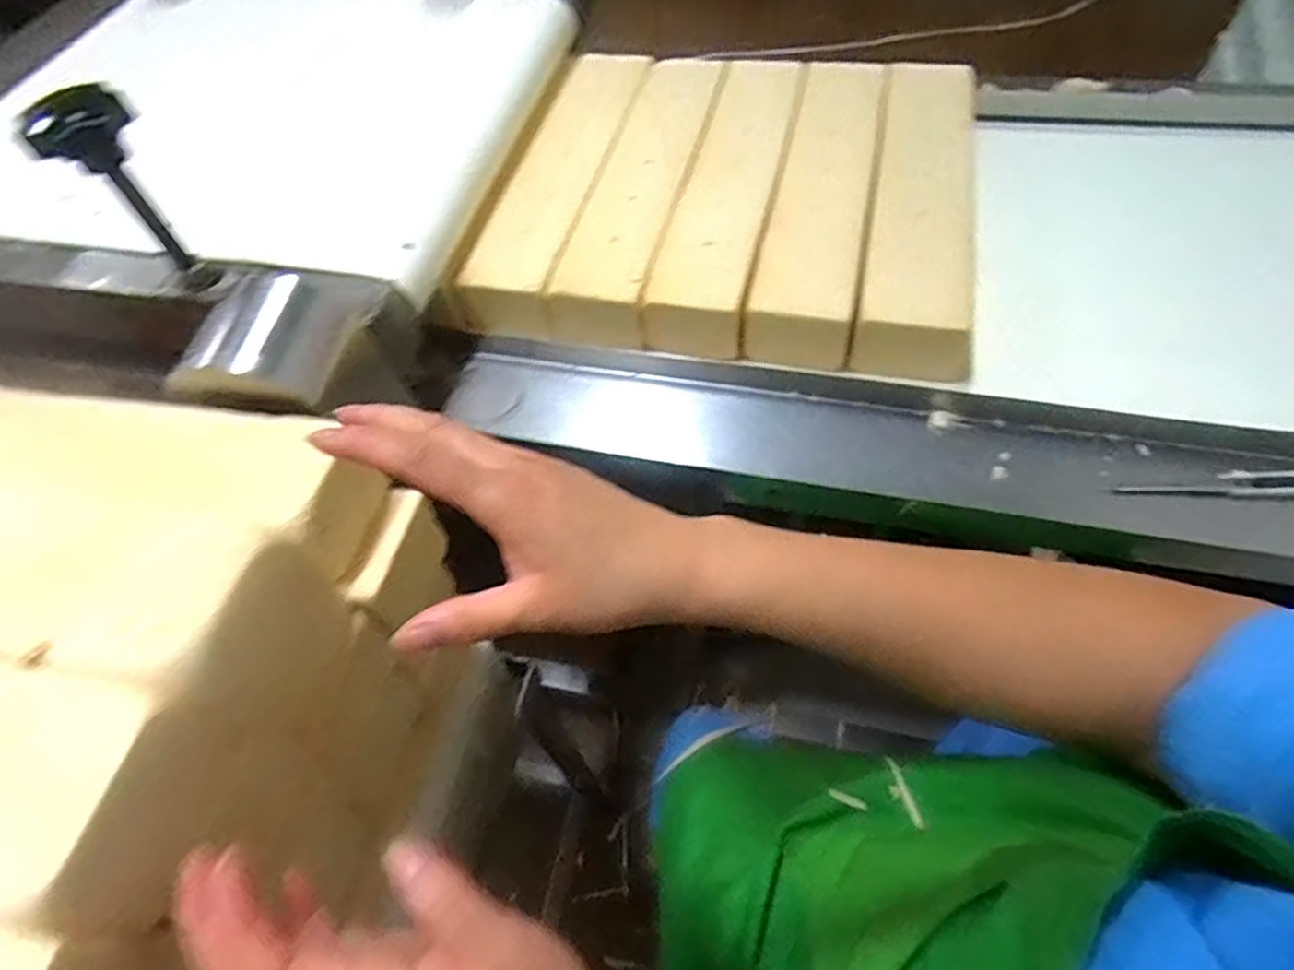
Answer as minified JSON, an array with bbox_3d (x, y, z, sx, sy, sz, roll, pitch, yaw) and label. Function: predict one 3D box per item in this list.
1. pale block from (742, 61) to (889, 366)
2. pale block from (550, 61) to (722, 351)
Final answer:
[{"bbox_3d":[0.157,-0.256,0.631,0.084,0.053,0.360,10,58,11],"label":"pale block"},{"bbox_3d":[0.000,-0.275,0.660,0.083,0.053,0.350,10,58,11],"label":"pale block"}]

